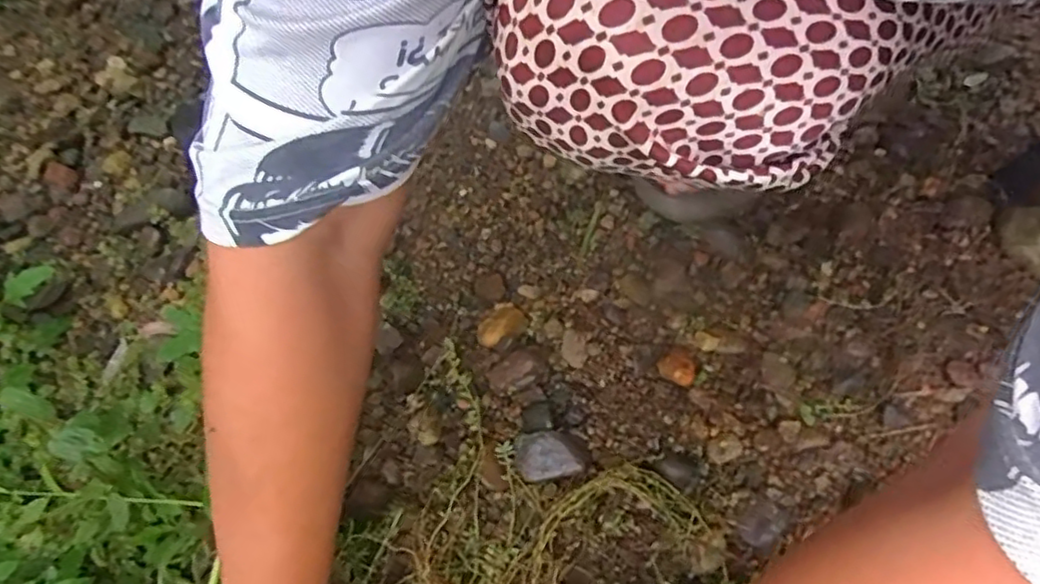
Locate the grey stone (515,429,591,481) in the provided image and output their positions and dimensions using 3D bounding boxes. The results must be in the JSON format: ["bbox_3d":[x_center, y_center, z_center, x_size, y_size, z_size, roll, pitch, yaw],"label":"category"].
[{"bbox_3d":[0.024,0.120,0.471,0.052,0.017,0.033,-3,61,2],"label":"grey stone"}]

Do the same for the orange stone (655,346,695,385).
[{"bbox_3d":[0.126,0.059,0.506,0.030,0.016,0.024,28,66,18],"label":"orange stone"}]

